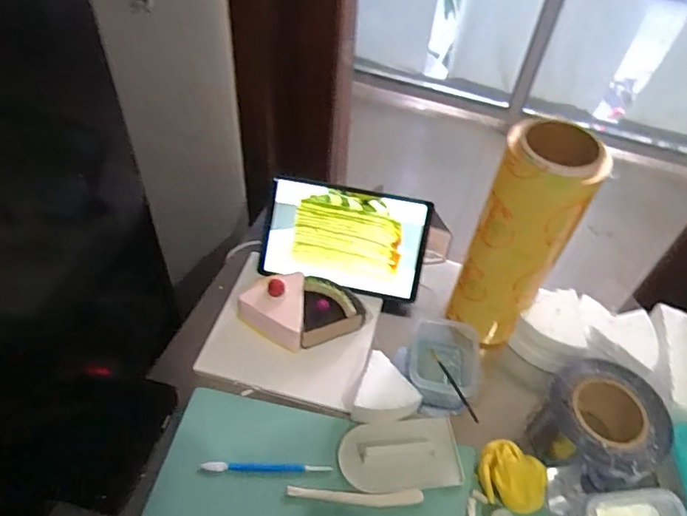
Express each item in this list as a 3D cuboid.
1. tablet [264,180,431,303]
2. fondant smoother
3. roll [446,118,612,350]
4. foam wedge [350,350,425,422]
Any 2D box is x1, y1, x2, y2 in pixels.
[{"bbox_3d":[0.000,-0.028,0.776,0.238,0.013,0.146,11,95,4],"label":"tablet"},{"bbox_3d":[0.068,0.235,0.631,0.141,0.020,0.082,-2,49,-7],"label":"fondant smoother"},{"bbox_3d":[0.214,-0.011,0.658,0.081,0.322,0.102,-35,60,-30],"label":"roll"},{"bbox_3d":[0.058,0.171,0.667,0.077,0.043,0.085,17,50,10],"label":"foam wedge"}]

